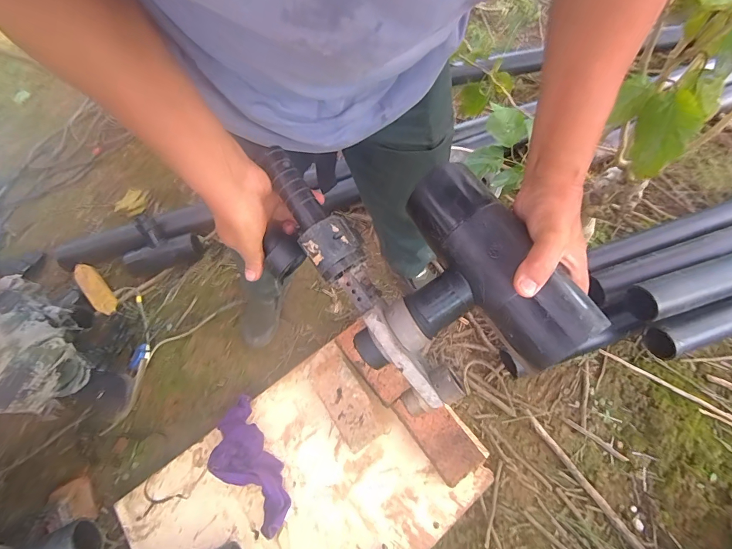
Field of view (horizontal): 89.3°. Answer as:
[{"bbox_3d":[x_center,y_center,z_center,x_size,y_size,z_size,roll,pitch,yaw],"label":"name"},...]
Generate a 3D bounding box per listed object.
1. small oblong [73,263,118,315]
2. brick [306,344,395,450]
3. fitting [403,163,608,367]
[{"bbox_3d":[-0.851,0.047,1.172,0.063,0.051,0.196,-41,75,-15],"label":"small oblong"},{"bbox_3d":[-0.052,0.314,0.981,0.127,0.055,0.268,-32,73,-12],"label":"brick"},{"bbox_3d":[0.117,-0.002,0.398,0.140,0.082,0.223,-40,68,24],"label":"fitting"}]

